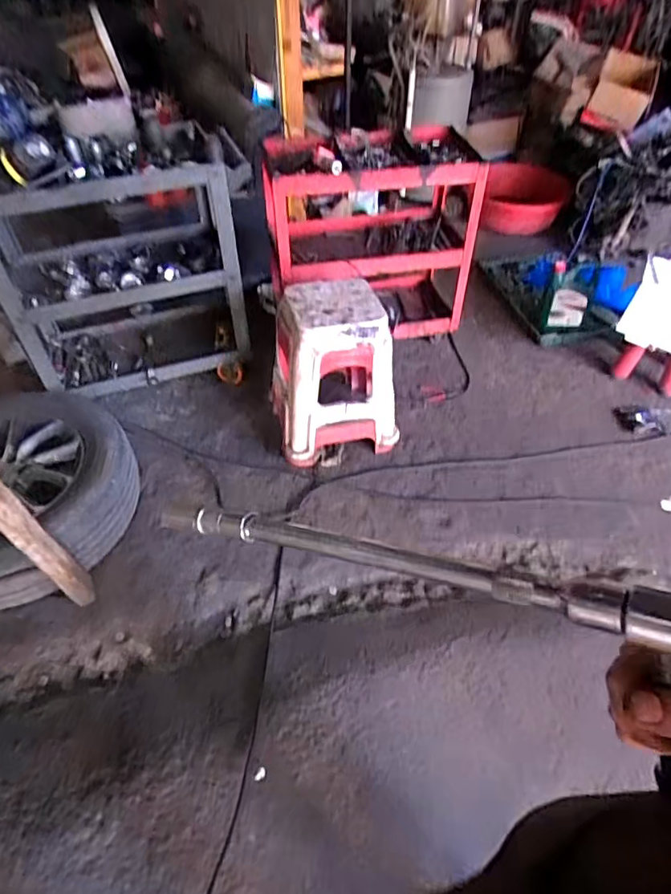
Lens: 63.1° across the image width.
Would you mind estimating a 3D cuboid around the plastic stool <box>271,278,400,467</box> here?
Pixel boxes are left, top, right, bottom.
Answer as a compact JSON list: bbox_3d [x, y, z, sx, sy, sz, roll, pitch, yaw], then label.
[{"bbox_3d":[-0.006,-0.251,1.817,0.383,0.492,0.337,-8,48,-9],"label":"plastic stool"}]

